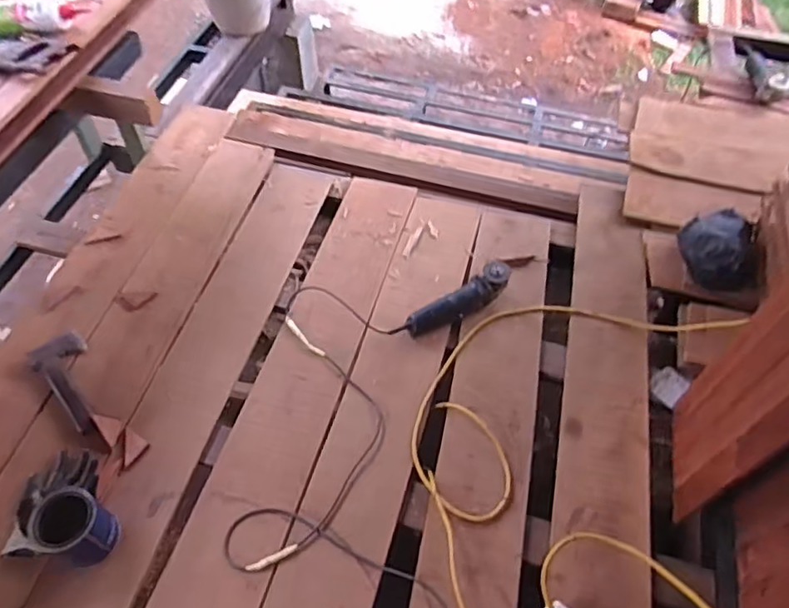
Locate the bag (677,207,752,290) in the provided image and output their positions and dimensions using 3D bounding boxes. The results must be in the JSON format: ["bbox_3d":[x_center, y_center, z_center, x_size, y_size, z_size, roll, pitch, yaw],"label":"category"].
[{"bbox_3d":[0.774,-0.134,1.431,0.154,0.105,0.192,4,53,1],"label":"bag"}]

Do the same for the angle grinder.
[{"bbox_3d":[0.140,-0.001,1.420,0.314,0.075,0.068,-30,60,-4],"label":"angle grinder"}]

